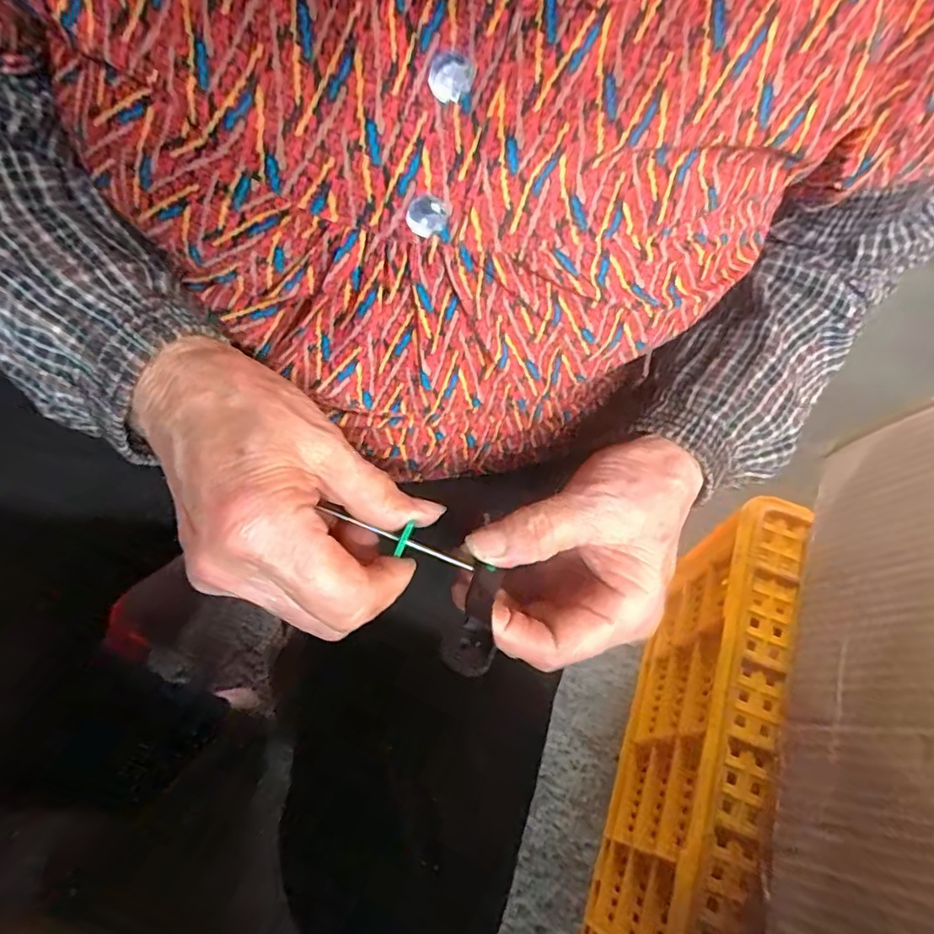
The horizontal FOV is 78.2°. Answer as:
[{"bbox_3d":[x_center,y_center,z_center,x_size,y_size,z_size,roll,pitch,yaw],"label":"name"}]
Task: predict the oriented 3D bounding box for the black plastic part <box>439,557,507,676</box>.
[{"bbox_3d":[0.004,0.051,0.201,0.016,0.007,0.050,16,30,6],"label":"black plastic part"}]

